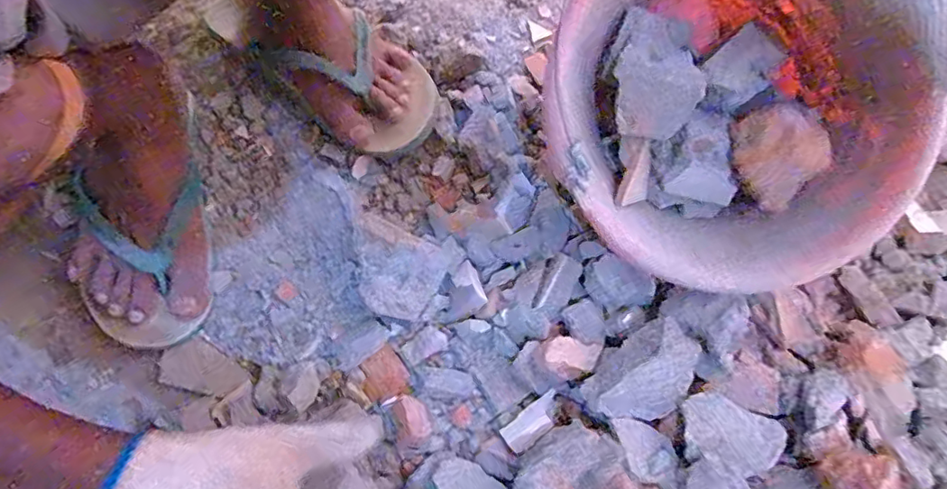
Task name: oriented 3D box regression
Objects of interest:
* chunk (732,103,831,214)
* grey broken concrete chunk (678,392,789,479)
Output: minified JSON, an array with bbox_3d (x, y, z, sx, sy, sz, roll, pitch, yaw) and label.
[{"bbox_3d":[0.217,-0.067,0.402,0.048,0.047,0.064,-36,76,-13],"label":"chunk"},{"bbox_3d":[0.185,0.136,0.399,0.076,0.022,0.046,21,72,5],"label":"grey broken concrete chunk"}]

